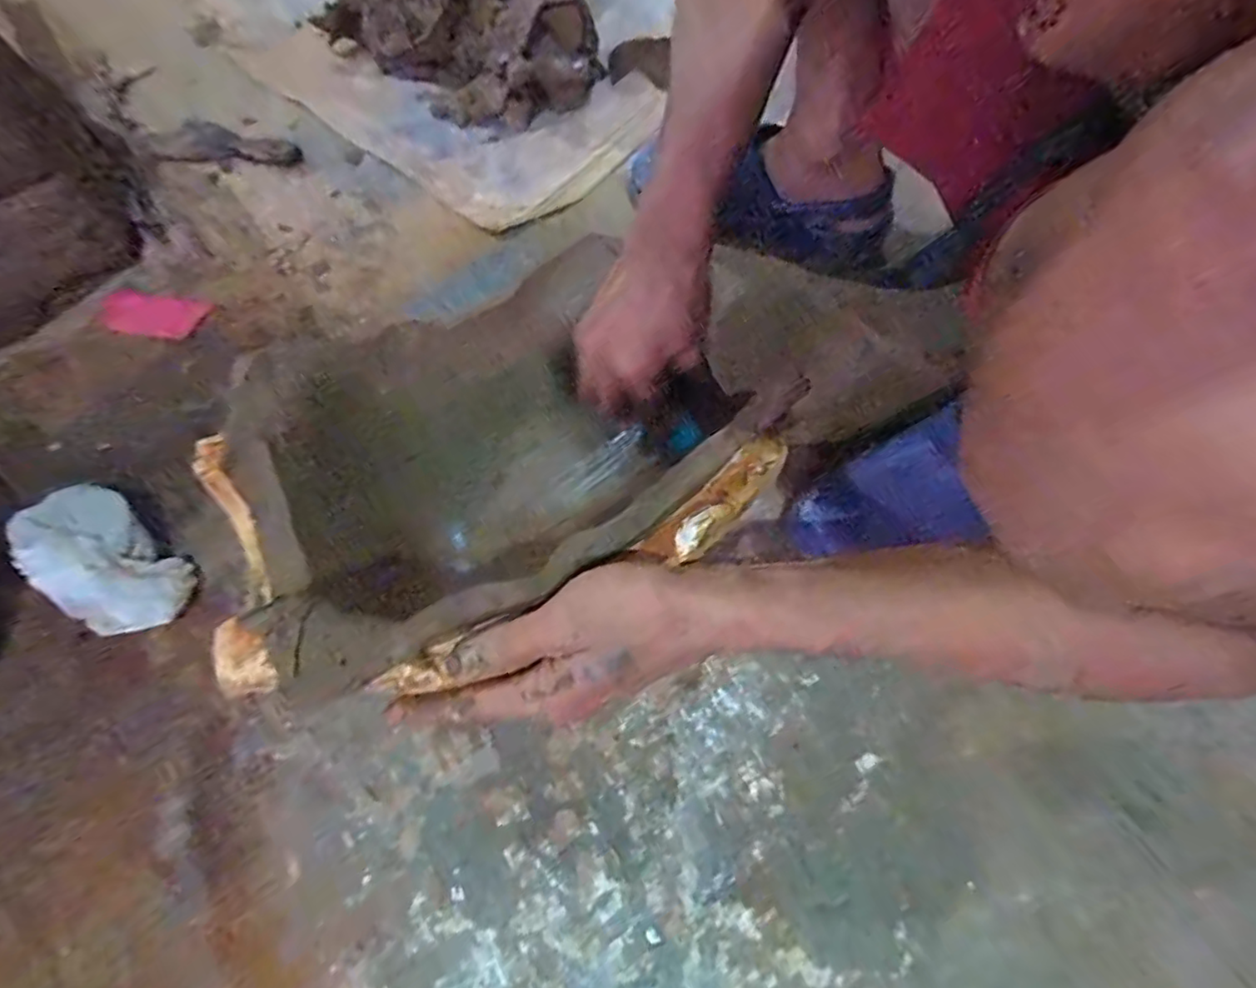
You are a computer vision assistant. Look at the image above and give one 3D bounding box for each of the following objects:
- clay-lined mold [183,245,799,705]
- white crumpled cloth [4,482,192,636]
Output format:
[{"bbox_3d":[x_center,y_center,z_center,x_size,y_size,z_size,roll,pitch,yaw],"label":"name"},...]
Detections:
[{"bbox_3d":[-0.109,-0.013,0.415,0.298,0.164,0.253,-28,69,-9],"label":"clay-lined mold"},{"bbox_3d":[-0.431,0.054,0.491,0.152,0.066,0.084,40,75,16],"label":"white crumpled cloth"}]

